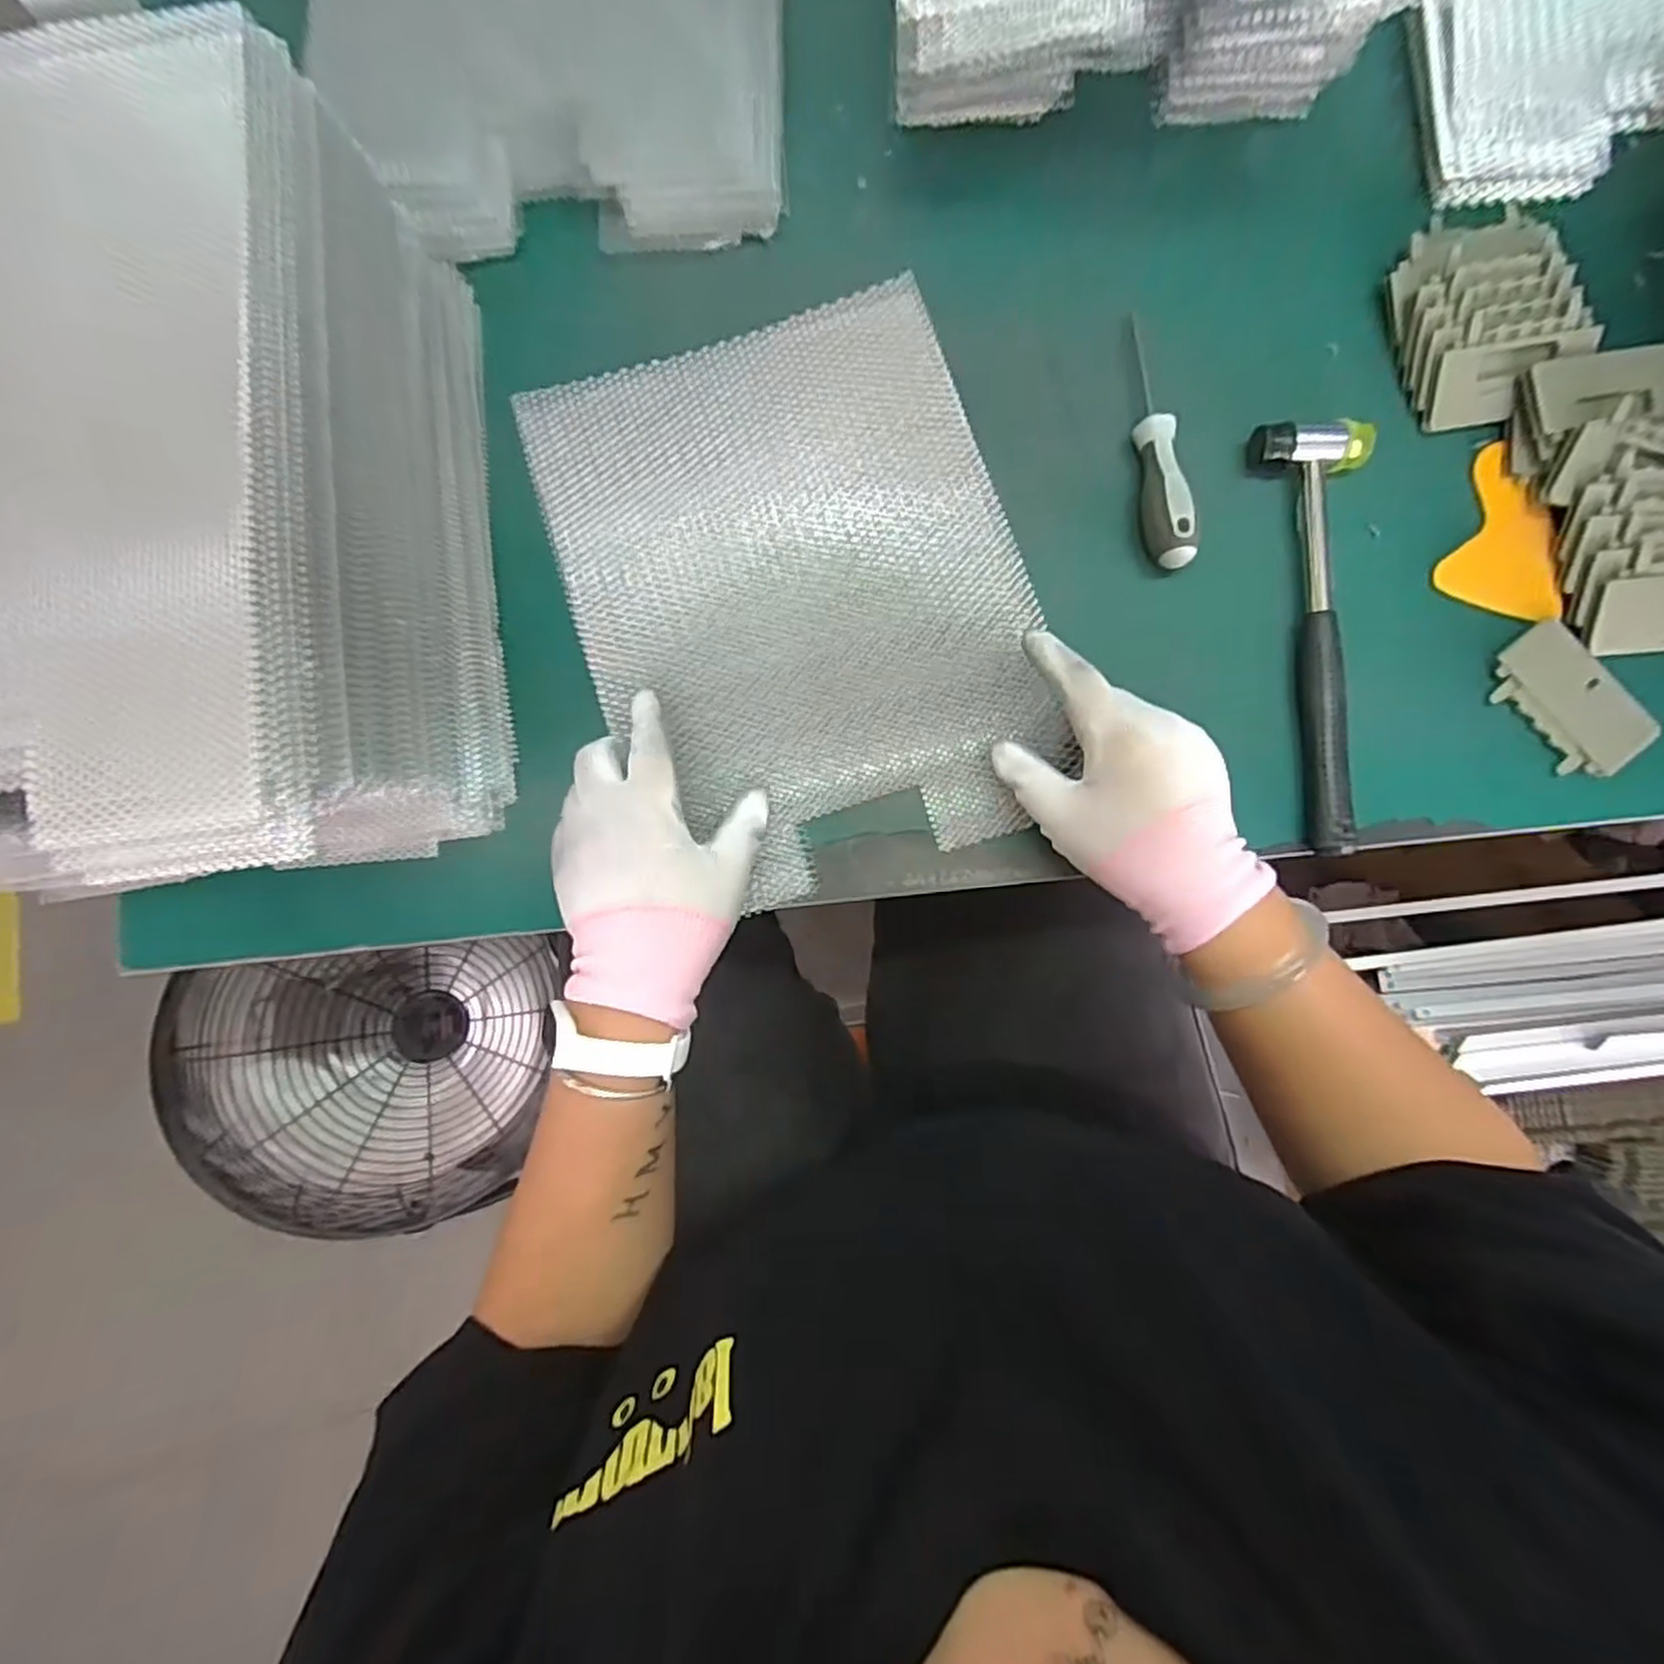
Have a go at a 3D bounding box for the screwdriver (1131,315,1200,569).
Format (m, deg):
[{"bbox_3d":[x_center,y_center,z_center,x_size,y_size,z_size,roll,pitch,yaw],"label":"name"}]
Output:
[{"bbox_3d":[0.186,-0.224,0.431,0.024,0.027,0.147,-3,83,2],"label":"screwdriver"}]

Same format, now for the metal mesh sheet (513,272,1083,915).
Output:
[{"bbox_3d":[-0.018,-0.134,0.431,0.239,0.033,0.317,-18,83,1],"label":"metal mesh sheet"}]

